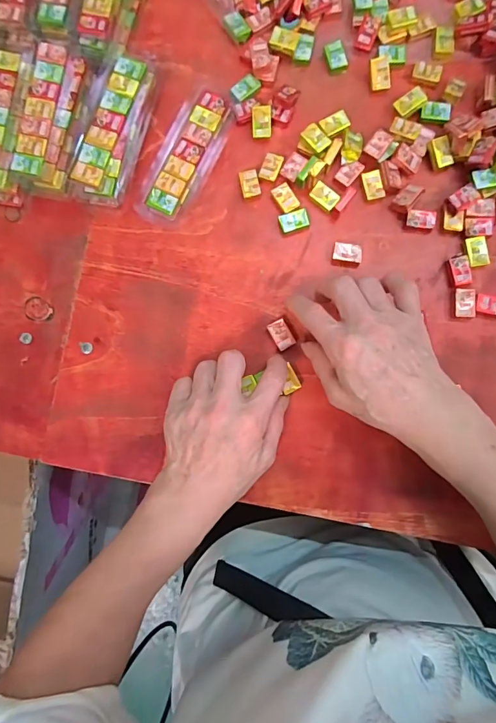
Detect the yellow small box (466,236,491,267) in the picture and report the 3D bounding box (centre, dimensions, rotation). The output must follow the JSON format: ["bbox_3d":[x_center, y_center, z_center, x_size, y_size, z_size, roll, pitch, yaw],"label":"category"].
[{"bbox_3d":[0.201,-0.097,0.354,0.018,0.004,0.026,-11,85,2],"label":"yellow small box"}]

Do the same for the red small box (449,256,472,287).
[{"bbox_3d":[0.186,-0.079,0.355,0.016,0.005,0.025,-8,85,2],"label":"red small box"}]

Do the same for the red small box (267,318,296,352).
[{"bbox_3d":[0.030,-0.024,0.357,0.017,0.007,0.026,-28,85,0],"label":"red small box"}]

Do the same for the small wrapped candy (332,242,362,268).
[{"bbox_3d":[0.089,-0.096,0.361,0.026,0.008,0.020,10,86,4],"label":"small wrapped candy"}]

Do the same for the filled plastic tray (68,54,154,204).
[{"bbox_3d":[-0.119,-0.208,0.365,0.041,0.037,0.131,20,87,4],"label":"filled plastic tray"}]

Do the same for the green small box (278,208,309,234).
[{"bbox_3d":[0.042,-0.126,0.366,0.026,0.008,0.016,-17,85,1],"label":"green small box"}]

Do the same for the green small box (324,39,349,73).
[{"bbox_3d":[0.082,-0.284,0.378,0.017,0.010,0.026,-15,85,2],"label":"green small box"}]

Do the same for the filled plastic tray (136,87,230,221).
[{"bbox_3d":[-0.055,-0.192,0.371,0.048,0.017,0.131,30,88,5],"label":"filled plastic tray"}]

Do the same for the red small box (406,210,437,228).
[{"bbox_3d":[0.155,-0.127,0.360,0.026,0.008,0.015,7,86,3],"label":"red small box"}]

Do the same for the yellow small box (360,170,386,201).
[{"bbox_3d":[0.113,-0.160,0.362,0.017,0.004,0.026,-15,85,2],"label":"yellow small box"}]

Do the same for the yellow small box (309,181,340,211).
[{"bbox_3d":[0.069,-0.149,0.364,0.025,0.004,0.018,38,88,5],"label":"yellow small box"}]

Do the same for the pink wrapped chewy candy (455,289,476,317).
[{"bbox_3d":[0.189,-0.051,0.352,0.016,0.007,0.025,0,86,3],"label":"pink wrapped chewy candy"}]

